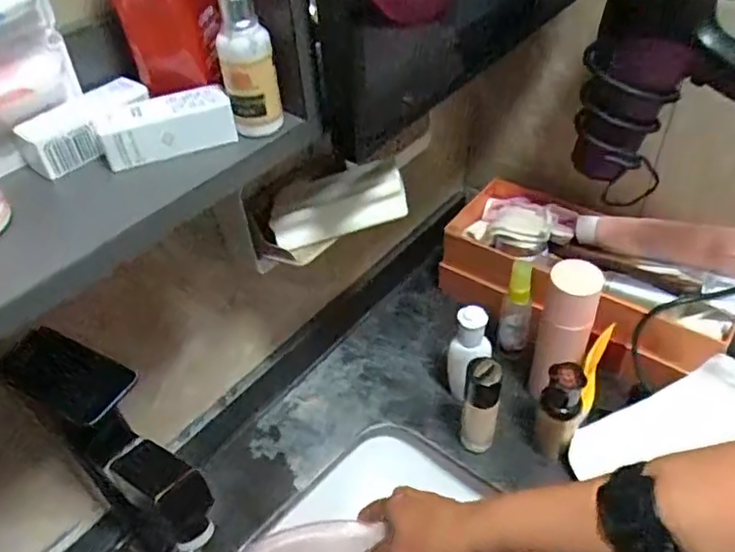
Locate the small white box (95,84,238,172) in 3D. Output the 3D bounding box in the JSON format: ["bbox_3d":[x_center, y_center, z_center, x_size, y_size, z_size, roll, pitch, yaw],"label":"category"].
[{"bbox_3d":[-0.115,-0.087,0.350,0.073,0.024,0.027,-17,49,-13],"label":"small white box"}]

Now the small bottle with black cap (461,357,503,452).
[{"bbox_3d":[0.107,0.131,0.580,0.033,0.125,0.037,8,48,10],"label":"small bottle with black cap"}]

